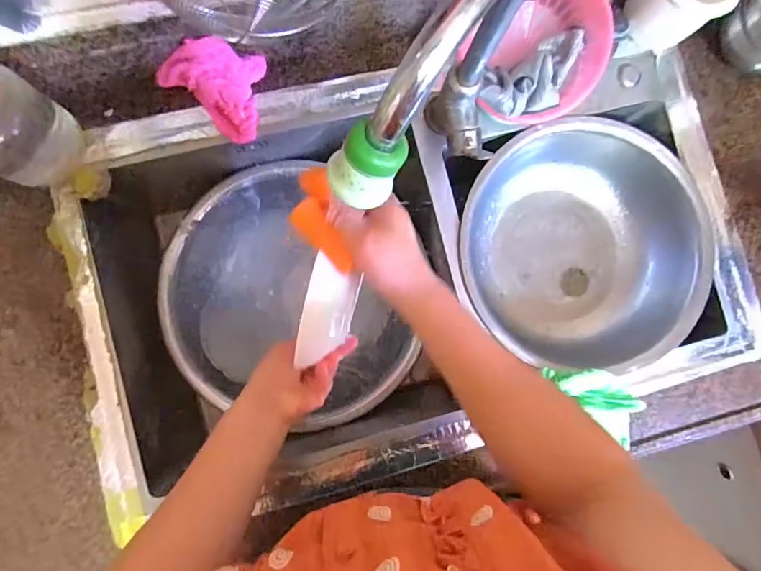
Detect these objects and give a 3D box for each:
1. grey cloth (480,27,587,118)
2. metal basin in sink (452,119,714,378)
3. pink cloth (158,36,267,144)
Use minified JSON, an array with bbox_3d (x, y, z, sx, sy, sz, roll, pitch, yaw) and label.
[{"bbox_3d":[0.186,-0.250,0.533,0.147,0.029,0.075,-31,89,-7],"label":"grey cloth"},{"bbox_3d":[0.272,-0.050,0.635,0.330,0.109,0.323,0,86,-5],"label":"metal basin in sink"},{"bbox_3d":[-0.185,-0.245,0.523,0.115,0.066,0.095,36,84,-2],"label":"pink cloth"}]

